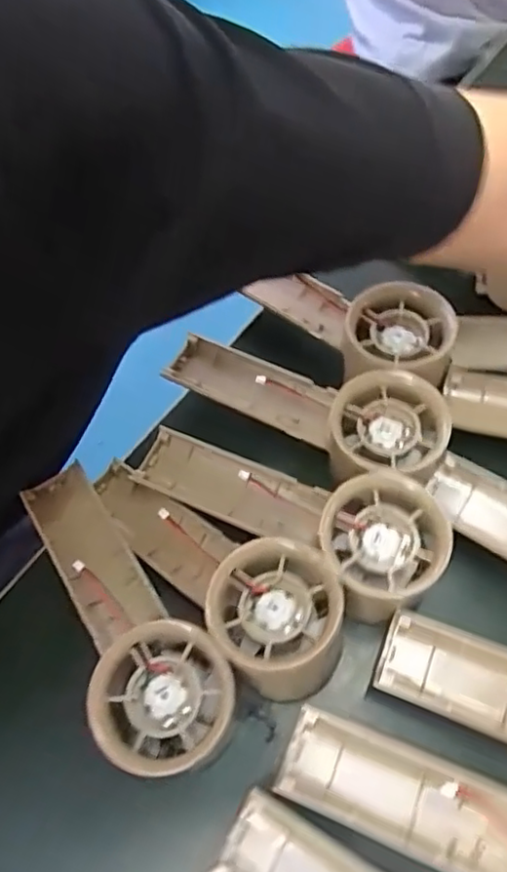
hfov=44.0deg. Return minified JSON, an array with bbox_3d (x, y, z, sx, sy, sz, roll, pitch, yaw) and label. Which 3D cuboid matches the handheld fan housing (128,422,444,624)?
[{"bbox_3d":[0.014,0.037,0.309,0.160,0.033,0.058,17,61,27],"label":"handheld fan housing"}]

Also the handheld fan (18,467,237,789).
[{"bbox_3d":[-0.063,0.076,0.286,0.054,0.034,0.156,-30,63,-15],"label":"handheld fan"}]

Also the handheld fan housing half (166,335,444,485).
[{"bbox_3d":[0.020,-0.017,0.328,0.153,0.031,0.055,21,63,13],"label":"handheld fan housing half"}]

